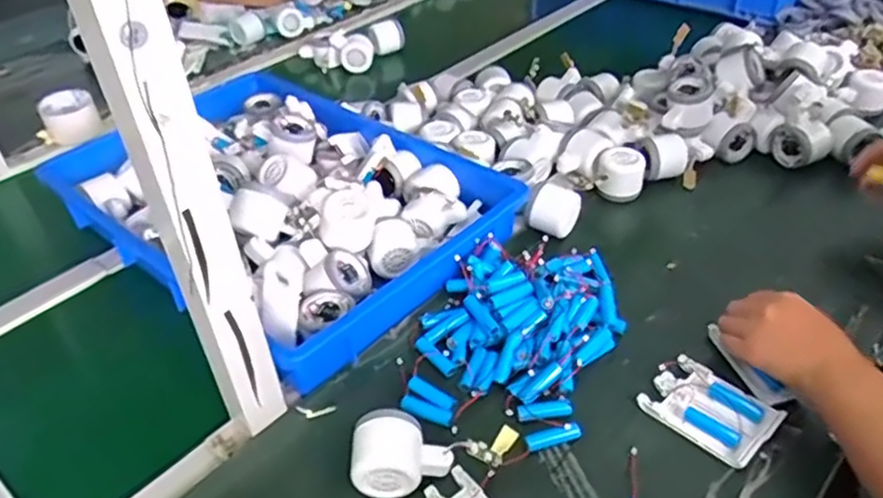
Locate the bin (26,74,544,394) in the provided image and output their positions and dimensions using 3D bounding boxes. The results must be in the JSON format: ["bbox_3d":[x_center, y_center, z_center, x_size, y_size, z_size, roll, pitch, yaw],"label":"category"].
[{"bbox_3d":[-0.221,-0.091,0.864,0.579,0.096,0.374,28,49,32],"label":"bin"}]

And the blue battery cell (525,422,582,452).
[{"bbox_3d":[0.099,0.167,0.604,0.049,0.014,0.015,-10,40,-9],"label":"blue battery cell"}]

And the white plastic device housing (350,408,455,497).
[{"bbox_3d":[-0.035,0.171,0.572,0.082,0.053,0.056,-11,40,-9],"label":"white plastic device housing"}]

